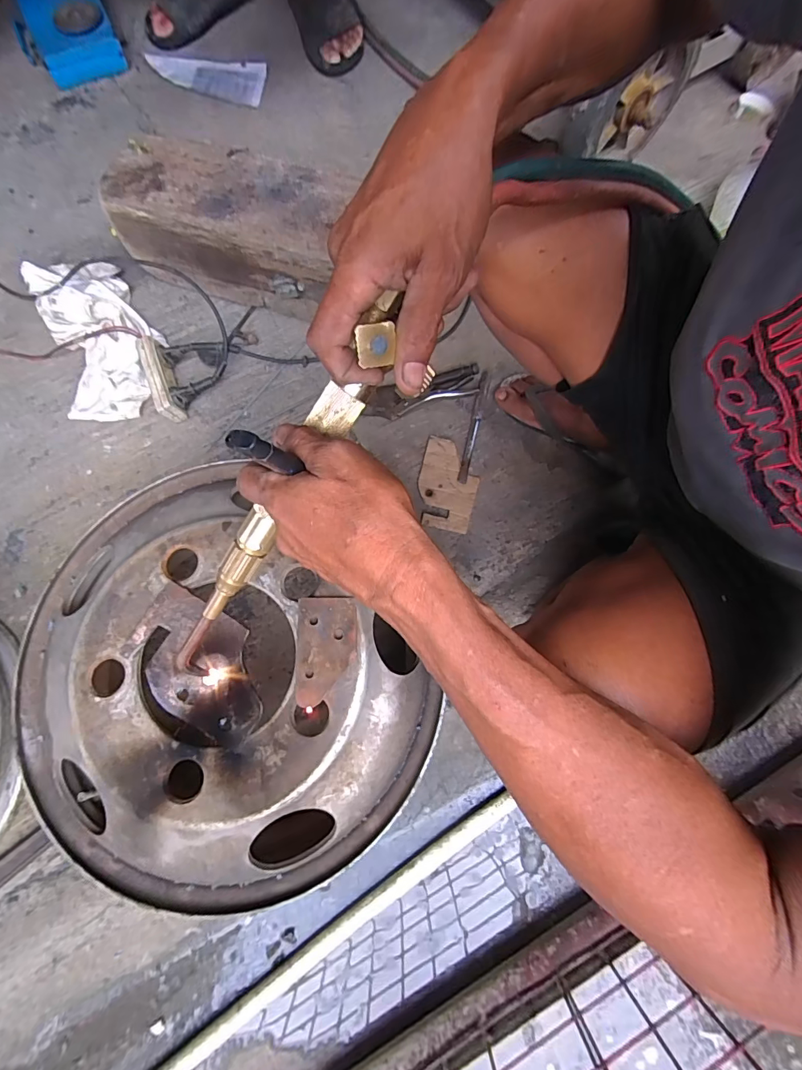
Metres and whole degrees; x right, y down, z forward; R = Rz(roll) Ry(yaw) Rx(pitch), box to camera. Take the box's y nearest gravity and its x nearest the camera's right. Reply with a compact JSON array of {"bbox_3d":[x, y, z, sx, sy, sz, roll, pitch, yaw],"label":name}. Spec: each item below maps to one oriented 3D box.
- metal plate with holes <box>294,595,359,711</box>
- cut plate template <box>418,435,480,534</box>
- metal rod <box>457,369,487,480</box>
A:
[{"bbox_3d":[-0.068,0.105,0.396,0.054,0.005,0.094,-3,76,-1],"label":"metal plate with holes"},{"bbox_3d":[0.073,-0.079,0.668,0.090,0.007,0.141,14,75,-1],"label":"cut plate template"},{"bbox_3d":[0.119,-0.179,0.693,0.015,0.011,0.200,14,76,3],"label":"metal rod"}]

